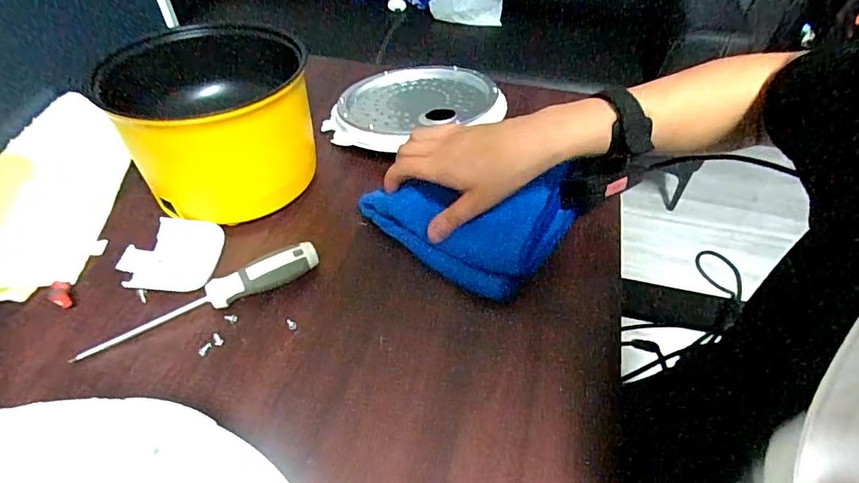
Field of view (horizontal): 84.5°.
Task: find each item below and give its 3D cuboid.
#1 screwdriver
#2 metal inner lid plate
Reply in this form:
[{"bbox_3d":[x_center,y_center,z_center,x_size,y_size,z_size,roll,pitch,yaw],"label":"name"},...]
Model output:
[{"bbox_3d":[-0.177,0.042,0.372,0.180,0.024,0.022,-18,49,-17],"label":"screwdriver"},{"bbox_3d":[-0.024,-0.171,0.561,0.196,0.032,0.173,-15,48,-15],"label":"metal inner lid plate"}]

